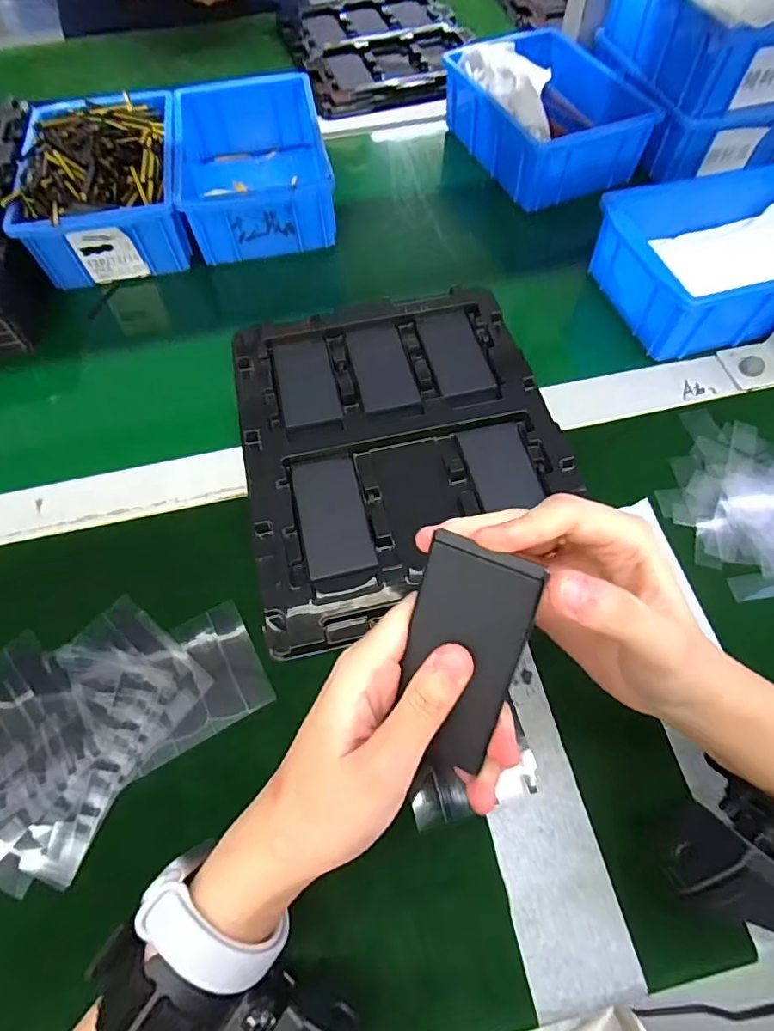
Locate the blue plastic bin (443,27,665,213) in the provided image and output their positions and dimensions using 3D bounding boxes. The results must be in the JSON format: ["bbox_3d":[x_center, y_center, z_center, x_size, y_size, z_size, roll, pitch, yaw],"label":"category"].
[{"bbox_3d":[0.160,-0.418,0.524,0.142,0.065,0.204,-21,64,-10],"label":"blue plastic bin"}]

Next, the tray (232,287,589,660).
[{"bbox_3d":[0.007,-0.058,0.372,0.220,0.015,0.271,-13,63,-5],"label":"tray"}]

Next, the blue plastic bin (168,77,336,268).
[{"bbox_3d":[-0.131,-0.348,0.502,0.134,0.053,0.206,-10,63,-4],"label":"blue plastic bin"}]

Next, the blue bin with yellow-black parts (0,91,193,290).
[{"bbox_3d":[-0.260,-0.312,0.478,0.136,0.071,0.193,-11,63,-4],"label":"blue bin with yellow-black parts"}]

